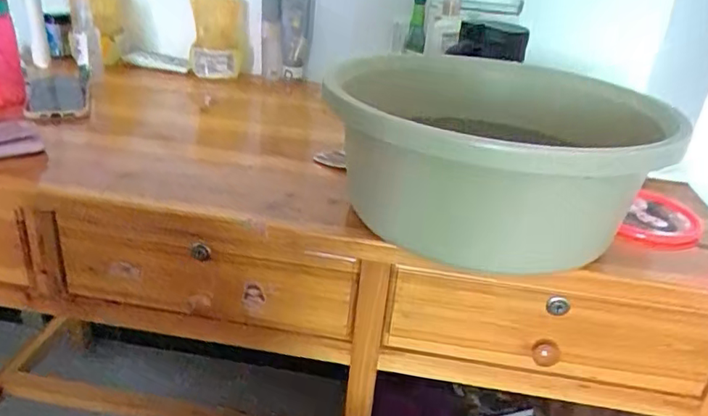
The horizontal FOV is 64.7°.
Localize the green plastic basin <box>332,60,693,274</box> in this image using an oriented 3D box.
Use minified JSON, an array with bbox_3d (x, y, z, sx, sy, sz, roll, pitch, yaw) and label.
[{"bbox_3d":[0.140,-0.045,0.599,0.311,0.173,0.352,18,29,23],"label":"green plastic basin"}]

